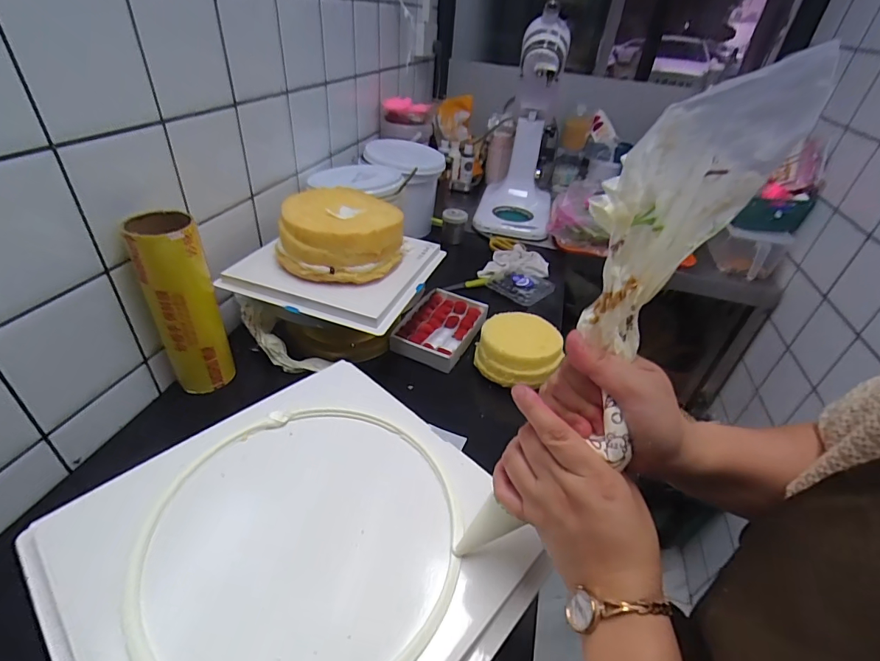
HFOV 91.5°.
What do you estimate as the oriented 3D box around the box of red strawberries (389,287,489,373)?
[{"bbox_3d":[0.002,-0.008,0.824,0.139,0.035,0.198,17,38,15],"label":"box of red strawberries"}]

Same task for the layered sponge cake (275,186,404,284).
[{"bbox_3d":[-0.163,-0.164,0.705,0.199,0.086,0.187,-3,37,-12],"label":"layered sponge cake"}]

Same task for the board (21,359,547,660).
[{"bbox_3d":[-0.108,0.177,0.361,0.308,0.028,0.323,32,44,31],"label":"board"}]

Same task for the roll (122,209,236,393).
[{"bbox_3d":[-0.368,-0.032,0.620,0.085,0.256,0.077,-14,41,-24],"label":"roll"}]

